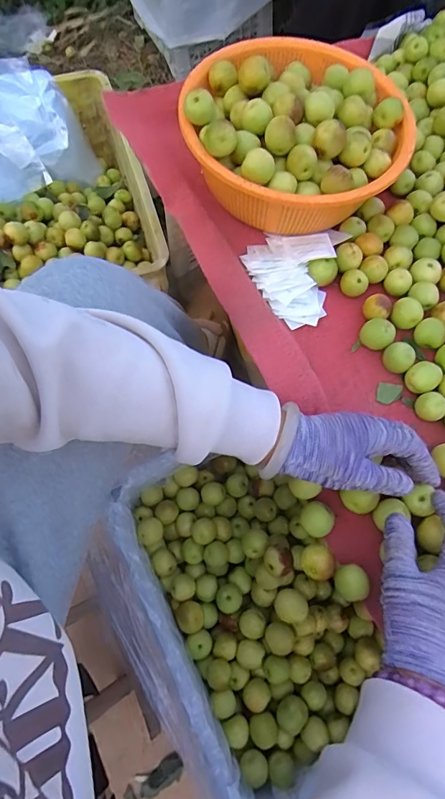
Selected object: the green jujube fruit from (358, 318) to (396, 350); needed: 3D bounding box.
[{"bbox_3d":[0.171,-0.071,0.469,0.035,0.029,0.028,39,73,12],"label":"green jujube fruit"}]

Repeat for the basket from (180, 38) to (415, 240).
[{"bbox_3d":[0.090,-0.321,0.501,0.246,0.099,0.263,1,69,-1],"label":"basket"}]

